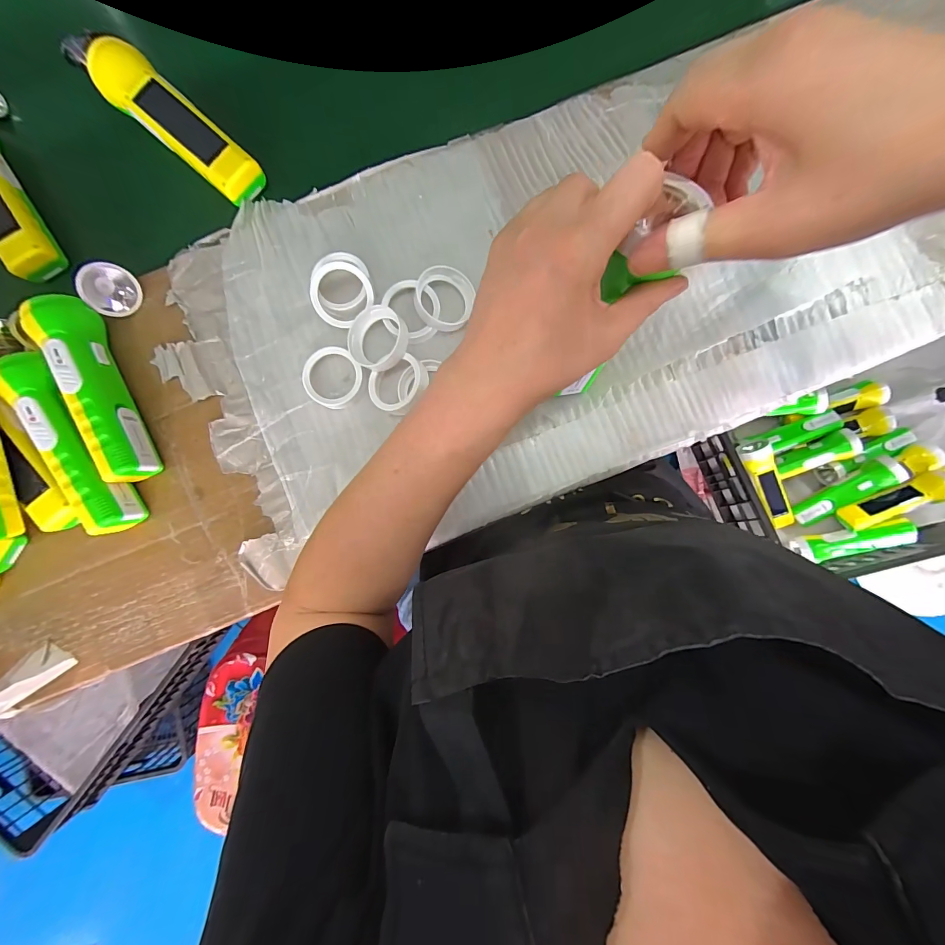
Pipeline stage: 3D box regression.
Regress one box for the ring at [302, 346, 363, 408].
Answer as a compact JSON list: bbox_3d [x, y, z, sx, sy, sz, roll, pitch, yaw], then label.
[{"bbox_3d":[-0.123,-0.084,0.349,0.049,0.015,0.049,0,86,2],"label":"ring"}]

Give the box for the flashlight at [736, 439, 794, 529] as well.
[{"bbox_3d":[0.557,0.026,0.753,0.060,0.050,0.178,-34,105,-1],"label":"flashlight"}]

